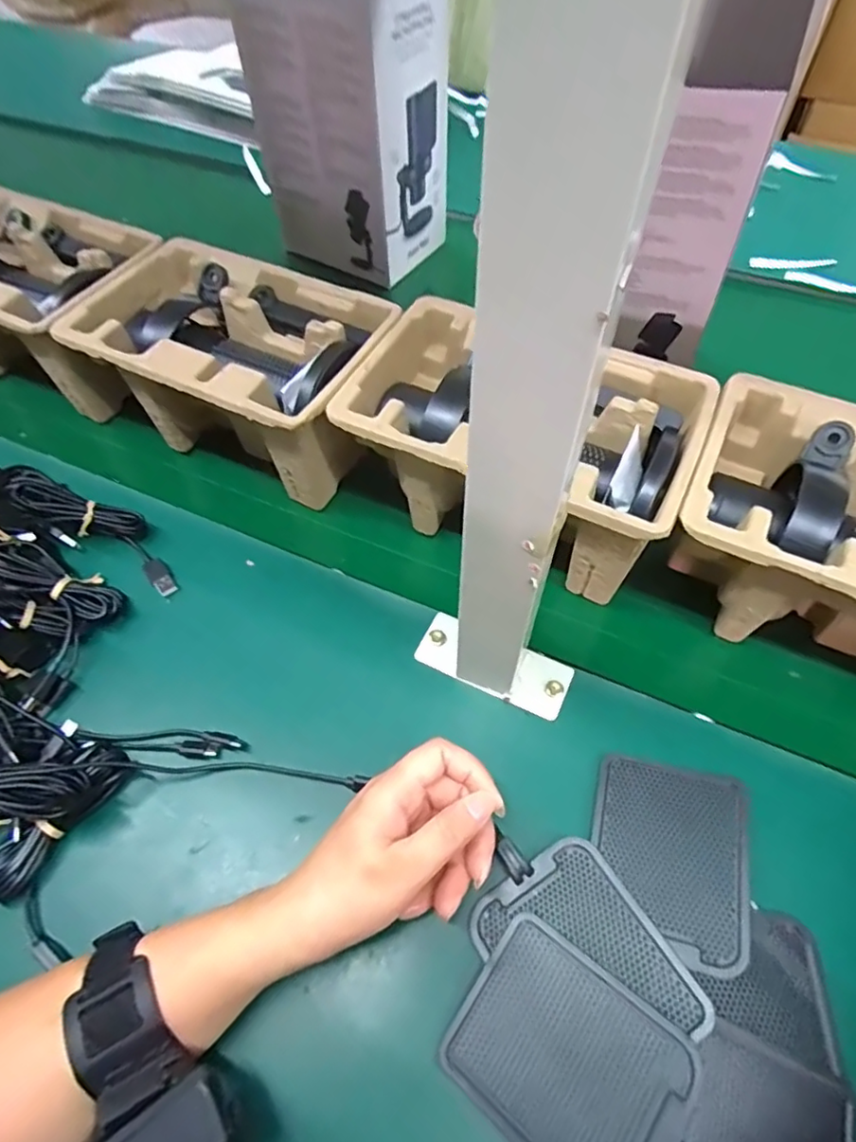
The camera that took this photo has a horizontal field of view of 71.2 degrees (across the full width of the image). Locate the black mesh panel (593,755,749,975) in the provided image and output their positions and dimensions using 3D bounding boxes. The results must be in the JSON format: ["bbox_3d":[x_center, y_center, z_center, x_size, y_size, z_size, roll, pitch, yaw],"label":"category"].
[{"bbox_3d":[0.131,0.155,0.326,0.077,0.005,0.096,5,59,18],"label":"black mesh panel"}]

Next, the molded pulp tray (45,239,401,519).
[{"bbox_3d":[-0.152,-0.158,0.484,0.235,0.113,0.144,22,55,16],"label":"molded pulp tray"}]

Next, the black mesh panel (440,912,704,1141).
[{"bbox_3d":[0.064,0.225,0.276,0.098,0.006,0.080,27,69,30],"label":"black mesh panel"}]

